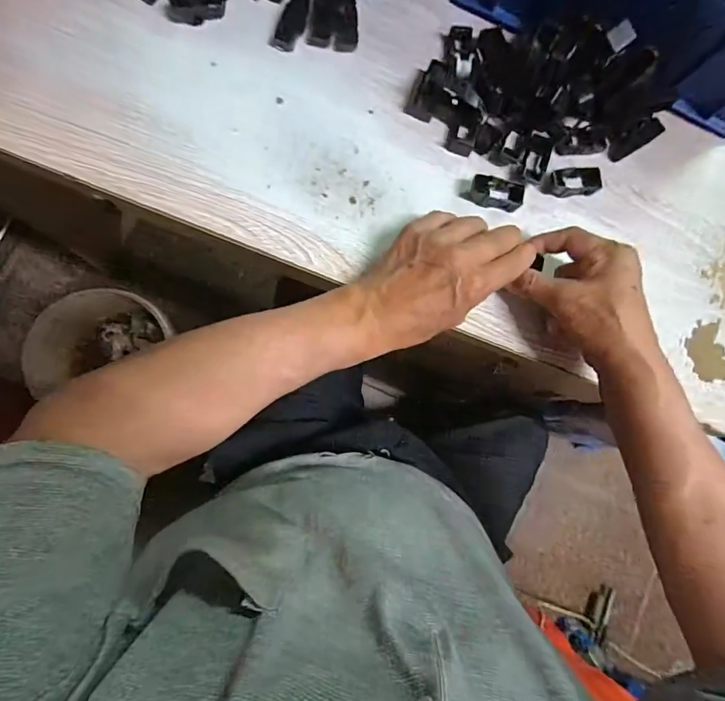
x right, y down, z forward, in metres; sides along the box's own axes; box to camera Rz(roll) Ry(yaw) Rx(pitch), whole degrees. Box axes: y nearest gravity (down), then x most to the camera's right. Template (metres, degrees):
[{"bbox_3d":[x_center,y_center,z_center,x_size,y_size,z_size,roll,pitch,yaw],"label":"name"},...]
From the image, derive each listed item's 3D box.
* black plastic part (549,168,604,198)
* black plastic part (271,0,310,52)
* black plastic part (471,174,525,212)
[{"bbox_3d":[0.201,-0.161,0.415,0.051,0.014,0.025,-6,86,-7],"label":"black plastic part"},{"bbox_3d":[-0.063,-0.297,0.394,0.022,0.005,0.053,23,83,-4],"label":"black plastic part"},{"bbox_3d":[0.125,-0.148,0.405,0.050,0.016,0.030,11,84,-6],"label":"black plastic part"}]

